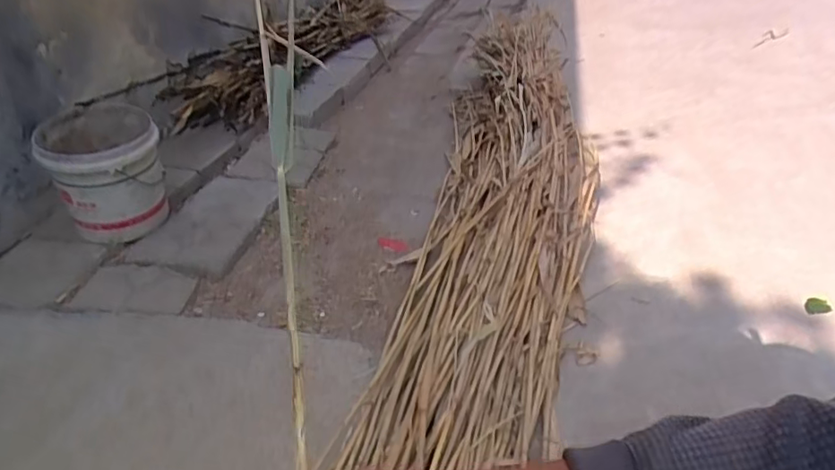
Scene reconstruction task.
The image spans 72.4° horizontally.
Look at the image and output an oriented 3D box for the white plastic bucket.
[{"bbox_3d":[-0.765,-0.144,1.431,0.257,0.282,0.260,-20,36,-24],"label":"white plastic bucket"}]

